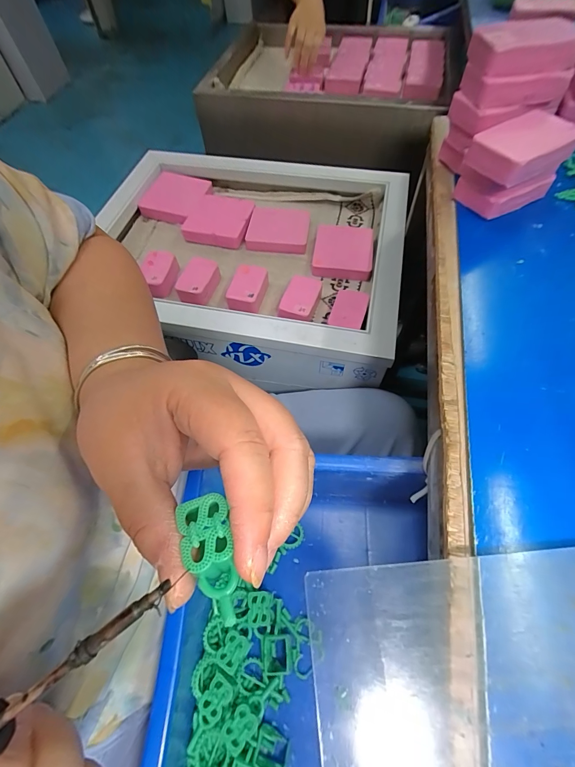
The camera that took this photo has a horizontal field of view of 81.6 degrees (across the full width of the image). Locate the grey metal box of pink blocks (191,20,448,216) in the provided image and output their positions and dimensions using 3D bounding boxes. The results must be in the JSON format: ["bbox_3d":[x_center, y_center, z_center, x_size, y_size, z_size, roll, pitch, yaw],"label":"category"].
[{"bbox_3d":[0.090,-0.666,0.761,0.479,0.135,0.398,10,61,9],"label":"grey metal box of pink blocks"}]

